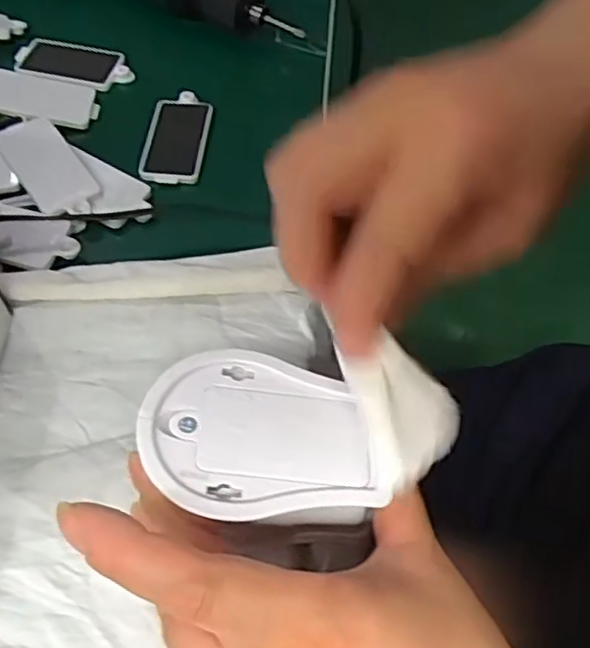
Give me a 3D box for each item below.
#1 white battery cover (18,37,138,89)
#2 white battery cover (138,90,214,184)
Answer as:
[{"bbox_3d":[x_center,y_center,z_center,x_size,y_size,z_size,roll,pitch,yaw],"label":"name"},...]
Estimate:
[{"bbox_3d":[-0.136,-0.161,0.405,0.073,0.006,0.037,9,59,5],"label":"white battery cover"},{"bbox_3d":[-0.067,-0.106,0.373,0.034,0.006,0.065,5,58,2],"label":"white battery cover"}]

